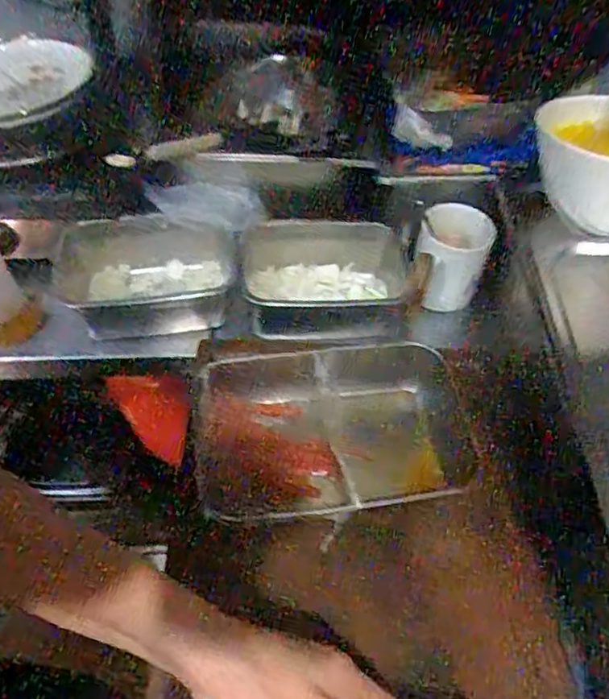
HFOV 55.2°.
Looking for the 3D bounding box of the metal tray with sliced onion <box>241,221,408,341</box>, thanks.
[{"bbox_3d":[0.021,-0.065,0.663,0.202,0.089,0.146,8,52,3],"label":"metal tray with sliced onion"}]

